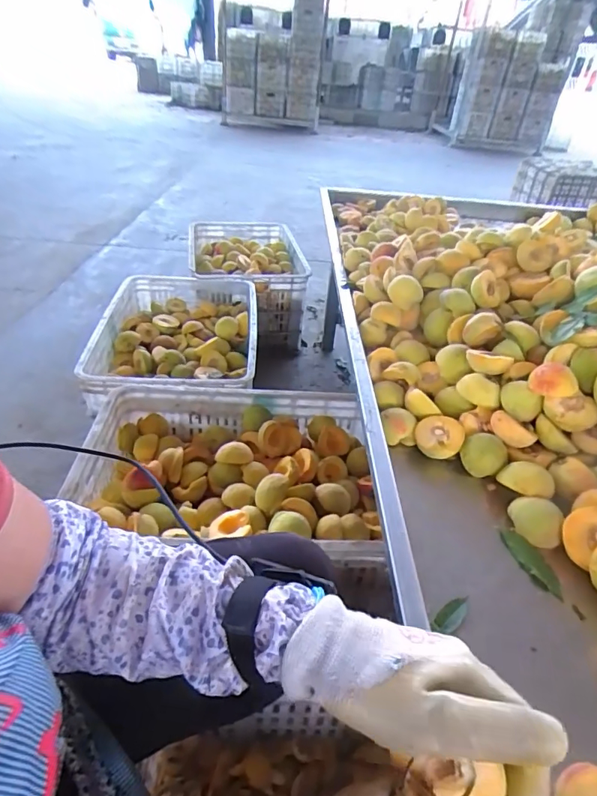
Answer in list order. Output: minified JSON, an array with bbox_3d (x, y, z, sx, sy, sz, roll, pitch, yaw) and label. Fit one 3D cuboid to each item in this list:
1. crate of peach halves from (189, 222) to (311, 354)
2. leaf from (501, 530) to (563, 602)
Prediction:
[{"bbox_3d":[-0.178,-0.400,1.596,0.357,0.238,0.522,-3,38,-12],"label":"crate of peach halves"},{"bbox_3d":[0.239,0.168,0.480,0.029,0.005,0.080,-7,39,-16],"label":"leaf"}]

